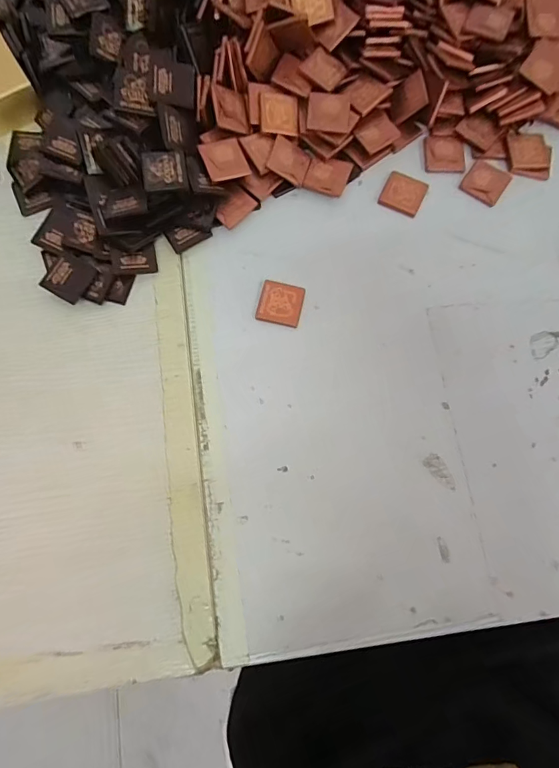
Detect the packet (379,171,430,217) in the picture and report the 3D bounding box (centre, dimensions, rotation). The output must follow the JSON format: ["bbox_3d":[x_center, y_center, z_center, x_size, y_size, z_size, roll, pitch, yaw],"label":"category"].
[{"bbox_3d":[0.105,-0.161,0.365,0.034,0.004,0.036,25,78,4],"label":"packet"}]

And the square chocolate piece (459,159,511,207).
[{"bbox_3d":[0.175,-0.172,0.367,0.033,0.004,0.034,34,79,6],"label":"square chocolate piece"}]

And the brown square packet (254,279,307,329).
[{"bbox_3d":[0.001,-0.064,0.343,0.034,0.005,0.034,13,78,2],"label":"brown square packet"}]

